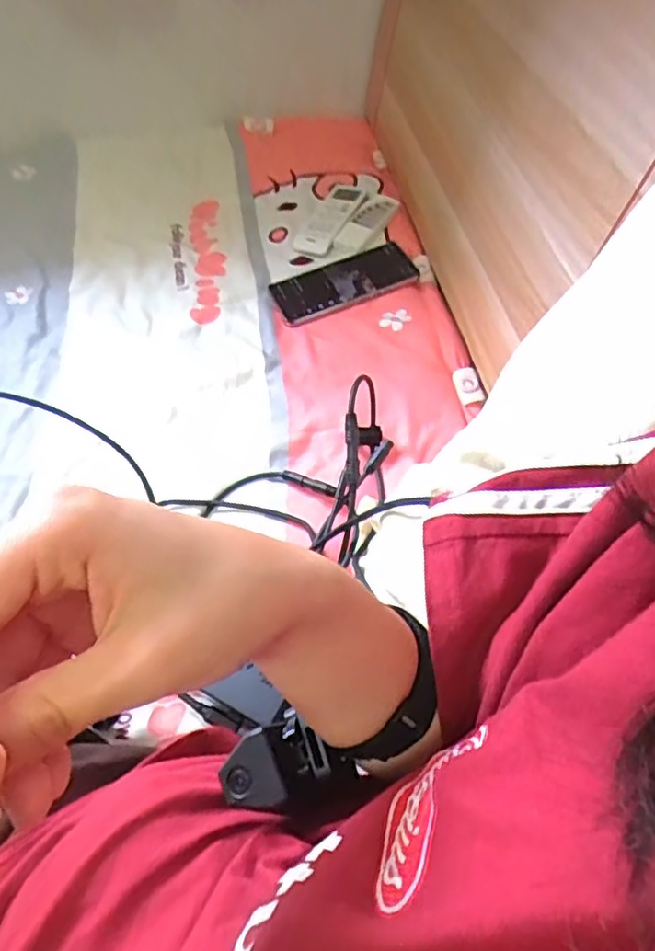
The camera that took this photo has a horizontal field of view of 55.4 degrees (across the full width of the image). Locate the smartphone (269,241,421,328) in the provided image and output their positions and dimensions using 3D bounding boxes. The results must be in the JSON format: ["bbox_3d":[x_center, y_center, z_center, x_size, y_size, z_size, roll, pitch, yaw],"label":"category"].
[{"bbox_3d":[0.018,-0.230,0.732,0.166,0.011,0.086,-20,54,-5],"label":"smartphone"}]

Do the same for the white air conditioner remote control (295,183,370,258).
[{"bbox_3d":[0.003,-0.325,0.791,0.056,0.010,0.126,18,64,20],"label":"white air conditioner remote control"}]

